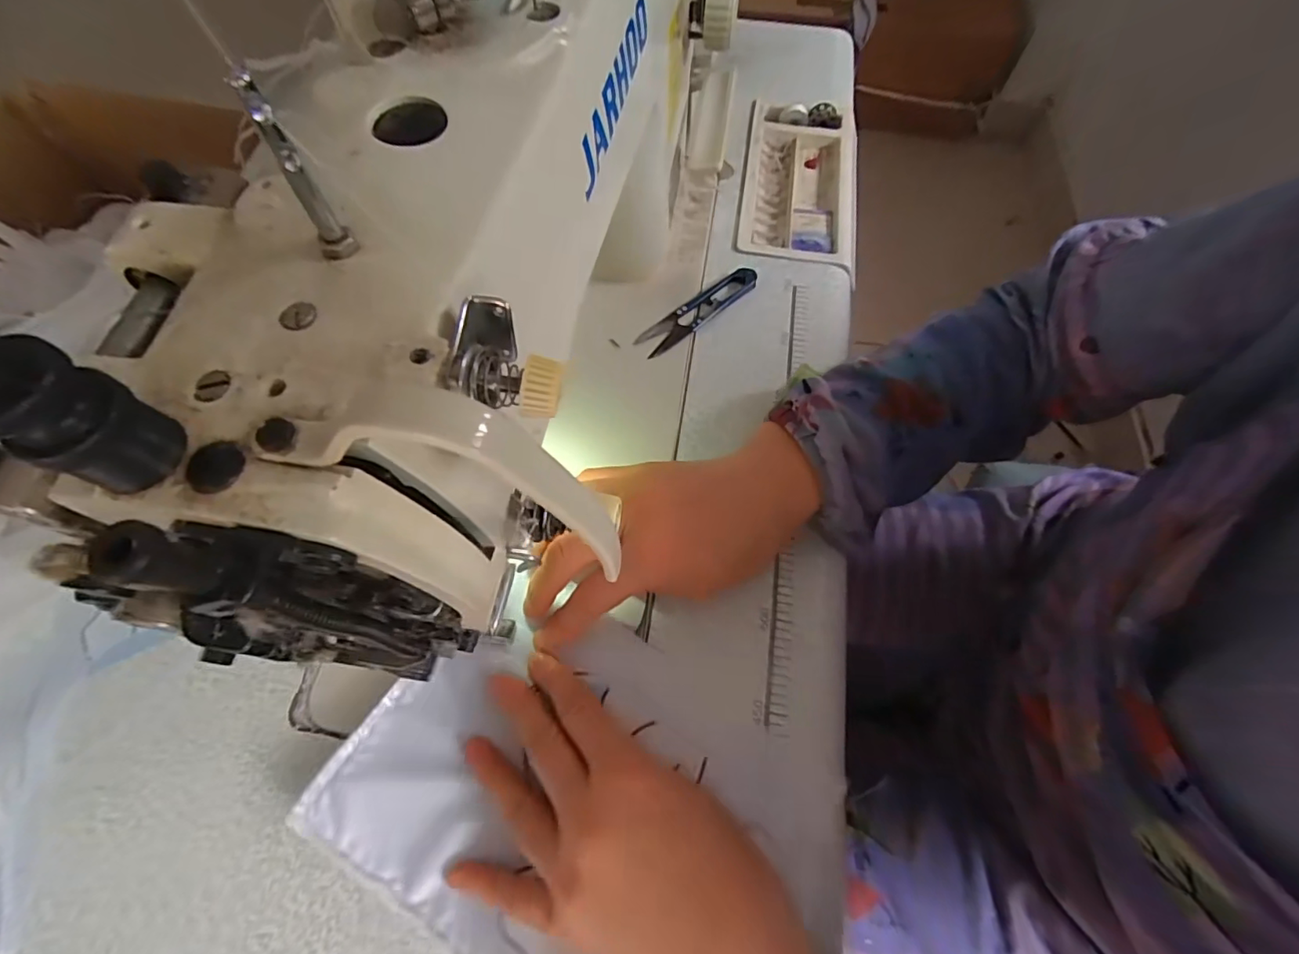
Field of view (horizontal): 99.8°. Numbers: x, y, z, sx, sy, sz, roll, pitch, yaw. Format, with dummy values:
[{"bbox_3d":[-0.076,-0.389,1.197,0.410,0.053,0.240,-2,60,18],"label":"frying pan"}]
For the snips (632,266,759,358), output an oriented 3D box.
[{"bbox_3d":[0.037,-0.123,0.401,0.103,0.007,0.025,-38,72,-16],"label":"snips"}]

